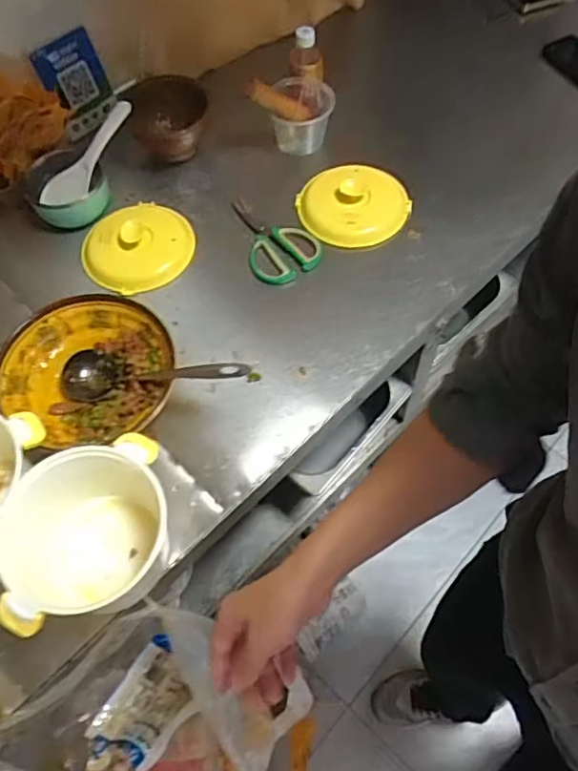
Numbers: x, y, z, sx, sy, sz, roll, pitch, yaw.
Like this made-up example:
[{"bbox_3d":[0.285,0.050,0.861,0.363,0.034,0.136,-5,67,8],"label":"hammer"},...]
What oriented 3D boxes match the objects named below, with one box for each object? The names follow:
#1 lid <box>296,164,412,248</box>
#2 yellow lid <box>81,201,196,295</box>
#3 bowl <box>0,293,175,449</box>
[{"bbox_3d":[0.100,-0.290,0.969,0.160,0.038,0.149,-1,61,2],"label":"lid"},{"bbox_3d":[-0.236,-0.226,0.942,0.167,0.049,0.155,-1,61,2],"label":"yellow lid"},{"bbox_3d":[-0.251,-0.012,0.804,0.209,0.080,0.196,-1,61,2],"label":"bowl"}]

